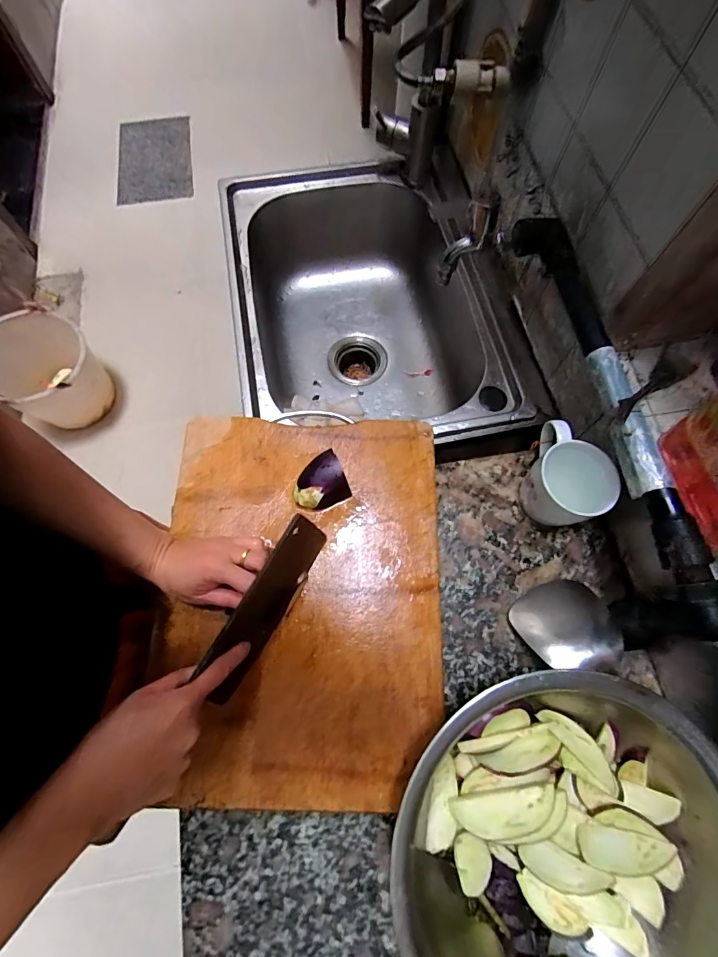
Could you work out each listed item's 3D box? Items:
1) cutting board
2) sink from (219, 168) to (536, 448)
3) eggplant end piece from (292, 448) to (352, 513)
[{"bbox_3d":[-0.064,0.121,0.444,0.288,0.028,0.382,2,71,1],"label":"cutting board"},{"bbox_3d":[0.014,-0.258,0.702,0.404,0.227,0.532,-5,71,-2],"label":"sink"},{"bbox_3d":[-0.046,0.005,0.461,0.061,0.022,0.058,-25,72,-8],"label":"eggplant end piece"}]

